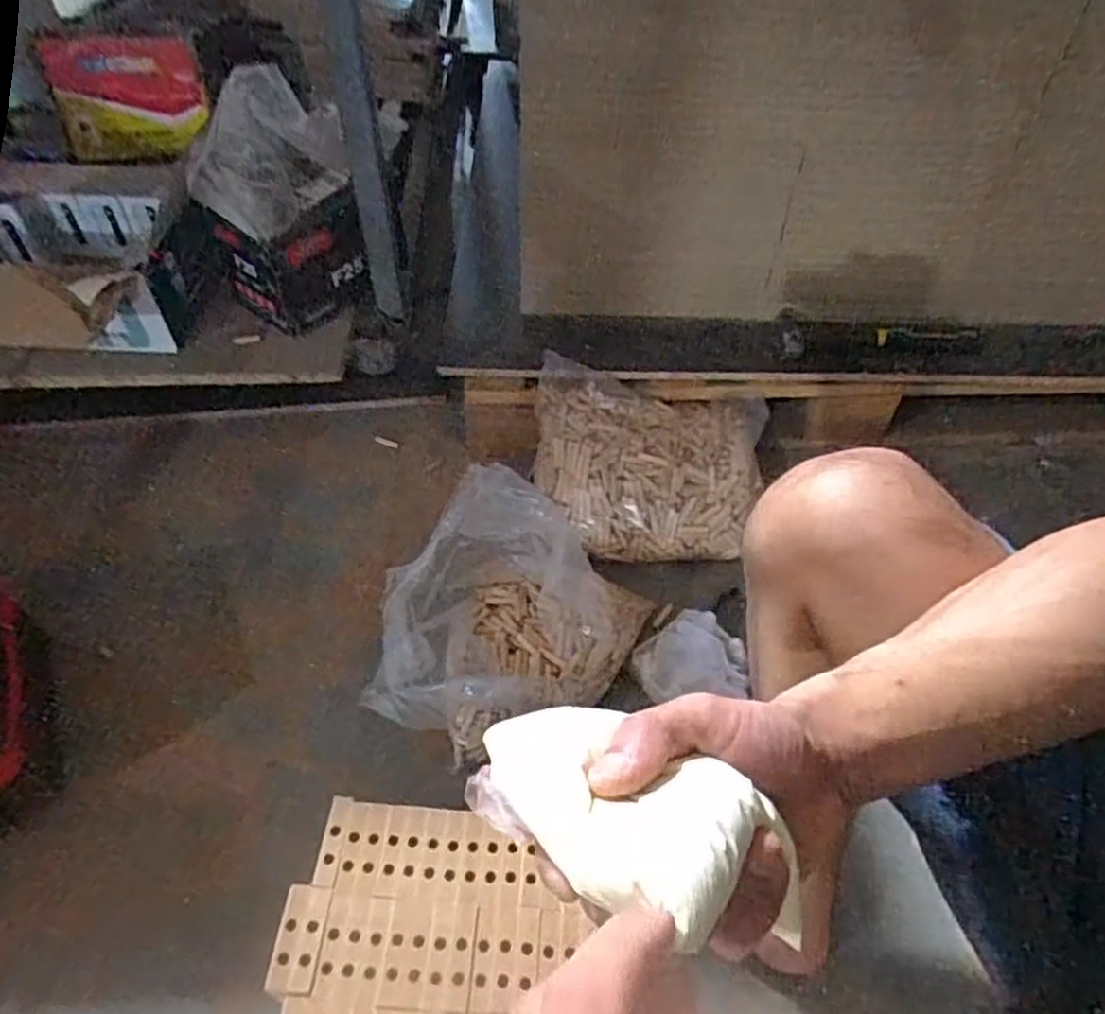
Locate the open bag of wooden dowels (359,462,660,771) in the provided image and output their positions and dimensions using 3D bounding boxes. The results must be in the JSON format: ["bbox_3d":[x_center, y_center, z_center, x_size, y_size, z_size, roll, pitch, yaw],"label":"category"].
[{"bbox_3d":[-0.048,0.111,0.762,0.237,0.153,0.243,23,52,17],"label":"open bag of wooden dowels"}]

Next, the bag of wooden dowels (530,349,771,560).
[{"bbox_3d":[0.134,-0.056,0.954,0.315,0.127,0.240,4,49,2],"label":"bag of wooden dowels"}]

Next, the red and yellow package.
[{"bbox_3d":[-0.679,-0.657,1.163,0.229,0.160,0.051,-21,58,-19],"label":"red and yellow package"}]

